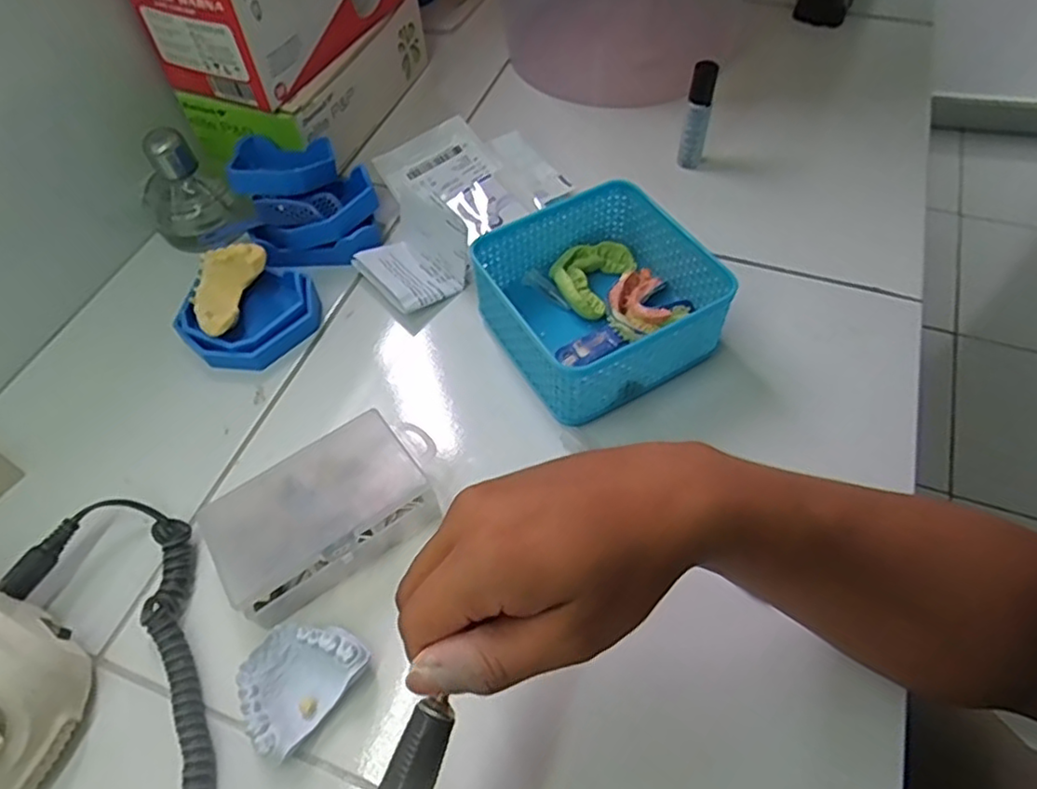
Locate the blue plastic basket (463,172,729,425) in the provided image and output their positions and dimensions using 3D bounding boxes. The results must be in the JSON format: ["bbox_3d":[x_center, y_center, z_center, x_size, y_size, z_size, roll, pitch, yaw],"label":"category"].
[{"bbox_3d":[0.050,-0.067,0.428,0.132,0.053,0.134,-29,59,-15],"label":"blue plastic basket"}]

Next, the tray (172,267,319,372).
[{"bbox_3d":[-0.193,-0.053,0.462,0.093,0.030,0.071,-5,55,0],"label":"tray"}]

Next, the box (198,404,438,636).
[{"bbox_3d":[-0.109,0.067,0.372,0.133,0.034,0.079,-29,59,-15],"label":"box"}]

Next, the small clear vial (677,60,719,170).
[{"bbox_3d":[0.144,-0.223,0.524,0.019,0.088,0.016,12,57,12],"label":"small clear vial"}]

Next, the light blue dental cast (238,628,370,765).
[{"bbox_3d":[-0.113,0.144,0.330,0.049,0.022,0.062,33,64,23],"label":"light blue dental cast"}]

